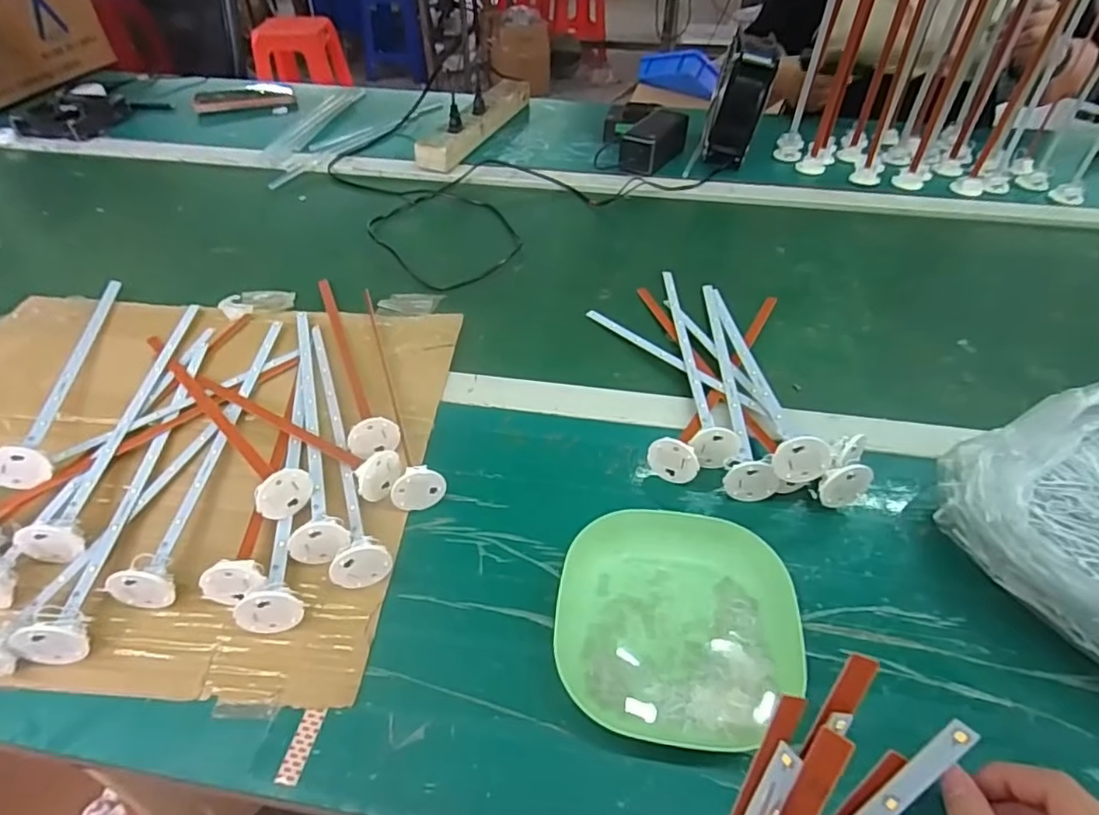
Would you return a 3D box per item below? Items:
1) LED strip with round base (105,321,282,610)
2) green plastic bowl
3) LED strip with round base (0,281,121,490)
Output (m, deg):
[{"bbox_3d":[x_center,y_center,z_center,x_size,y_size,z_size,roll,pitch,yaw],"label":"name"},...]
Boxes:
[{"bbox_3d":[-0.270,0.019,0.476,0.037,0.027,0.289,-3,43,-4],"label":"LED strip with round base"},{"bbox_3d":[0.077,0.125,0.372,0.138,0.029,0.145,4,43,3],"label":"green plastic bowl"},{"bbox_3d":[-0.423,-0.046,0.529,0.031,0.031,0.284,-10,44,-12],"label":"LED strip with round base"}]

